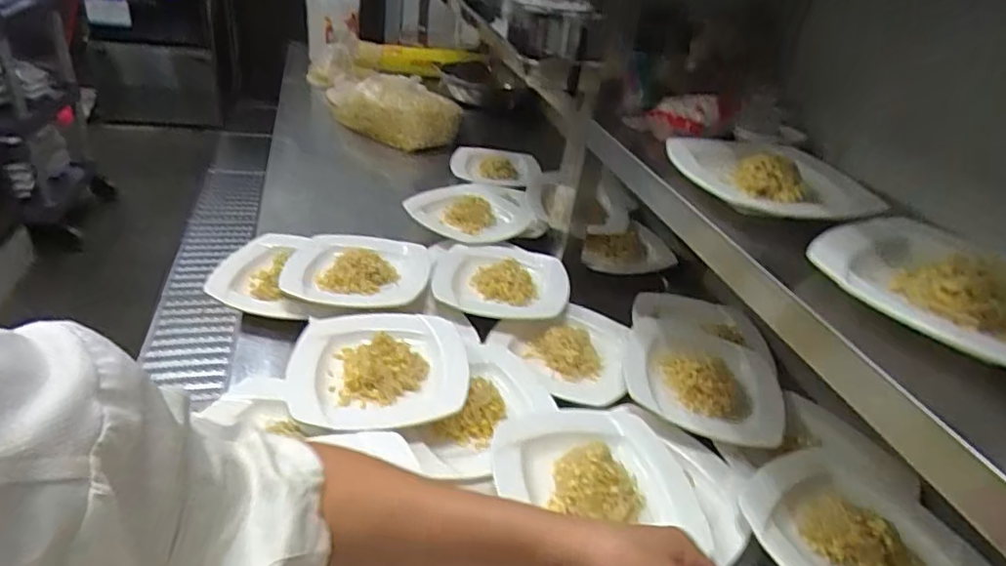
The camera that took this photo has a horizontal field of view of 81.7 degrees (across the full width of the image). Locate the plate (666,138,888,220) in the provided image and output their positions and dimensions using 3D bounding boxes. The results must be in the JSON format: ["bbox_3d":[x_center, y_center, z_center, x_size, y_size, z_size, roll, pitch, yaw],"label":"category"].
[{"bbox_3d":[0.279,-0.124,0.638,0.140,0.044,0.211,-5,34,-21],"label":"plate"}]

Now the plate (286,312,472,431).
[{"bbox_3d":[-0.152,0.106,0.711,0.215,0.042,0.197,3,32,-10],"label":"plate"}]

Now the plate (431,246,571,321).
[{"bbox_3d":[-0.001,-0.004,0.922,0.219,0.048,0.188,8,31,-1],"label":"plate"}]

